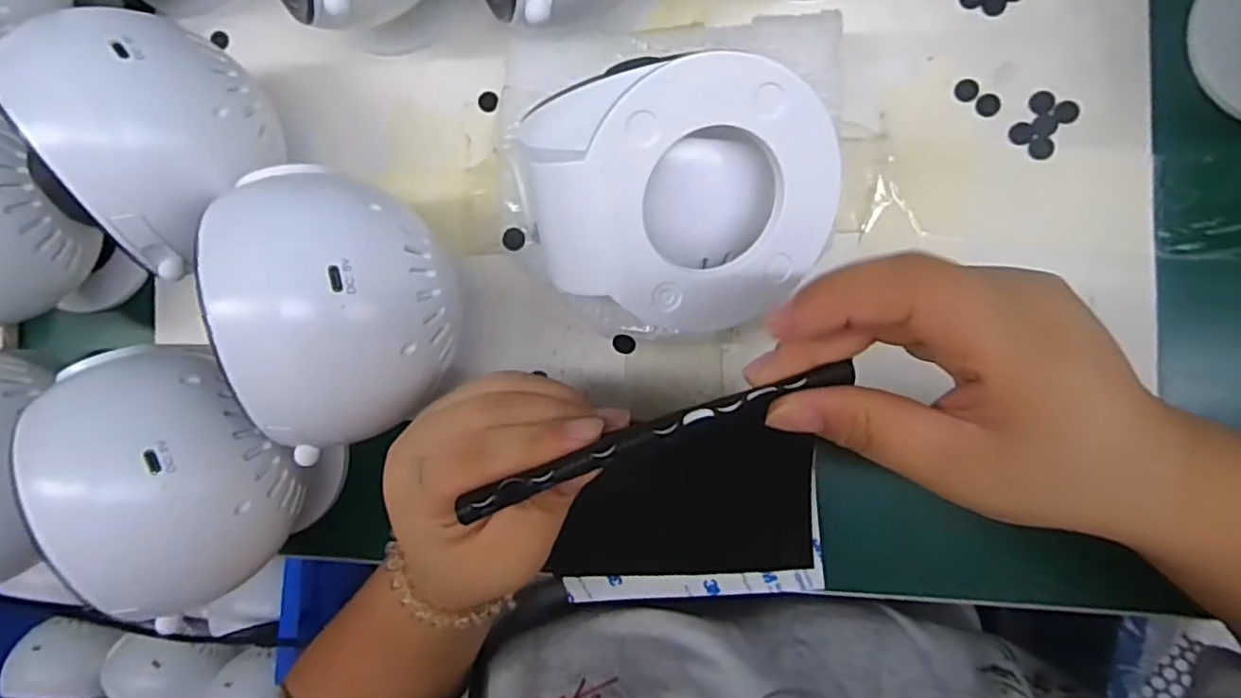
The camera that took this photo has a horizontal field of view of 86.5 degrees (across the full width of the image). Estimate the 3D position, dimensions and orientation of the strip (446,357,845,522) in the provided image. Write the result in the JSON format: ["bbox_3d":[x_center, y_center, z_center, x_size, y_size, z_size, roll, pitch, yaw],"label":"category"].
[{"bbox_3d":[0.010,0.025,0.192,0.119,0.004,0.009,-21,86,3],"label":"strip"}]

